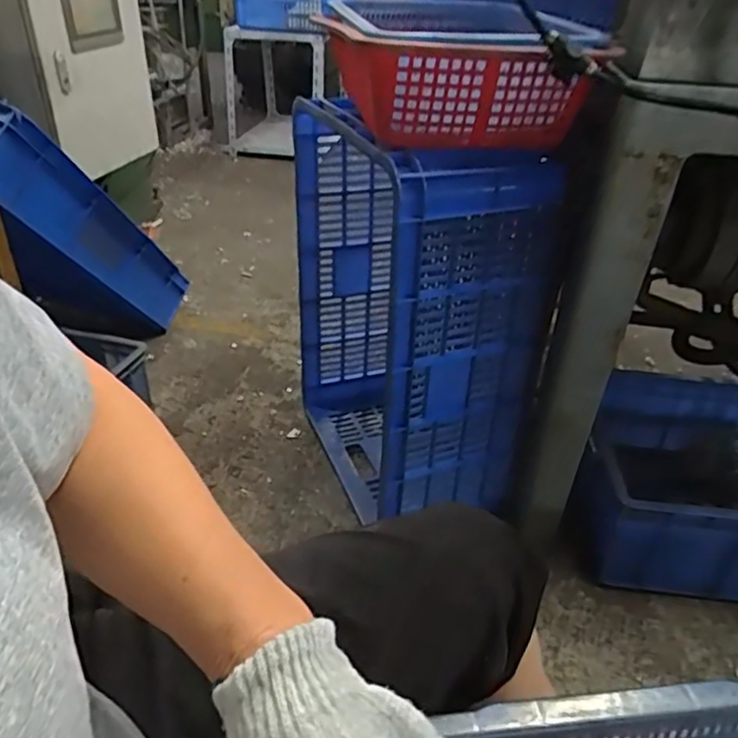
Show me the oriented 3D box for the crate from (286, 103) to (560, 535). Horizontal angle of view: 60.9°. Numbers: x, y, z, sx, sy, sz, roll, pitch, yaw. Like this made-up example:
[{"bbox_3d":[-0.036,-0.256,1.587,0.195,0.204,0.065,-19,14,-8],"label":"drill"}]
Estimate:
[{"bbox_3d":[0.037,-0.077,1.003,0.215,0.614,0.456,-13,38,-21],"label":"crate"}]

